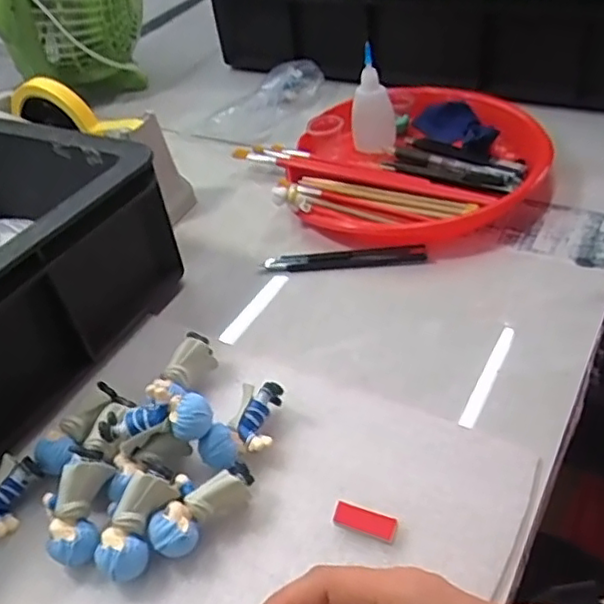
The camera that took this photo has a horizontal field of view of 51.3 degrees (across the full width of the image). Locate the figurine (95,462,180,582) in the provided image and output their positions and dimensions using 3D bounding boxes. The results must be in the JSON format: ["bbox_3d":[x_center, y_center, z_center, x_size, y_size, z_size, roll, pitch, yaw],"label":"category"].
[{"bbox_3d":[-0.091,0.118,0.343,0.025,0.020,0.060,15,68,17],"label":"figurine"}]

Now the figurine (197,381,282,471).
[{"bbox_3d":[-0.032,0.078,0.396,0.032,0.023,0.069,19,49,27],"label":"figurine"}]

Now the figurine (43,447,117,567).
[{"bbox_3d":[-0.124,0.113,0.352,0.027,0.025,0.061,5,75,6],"label":"figurine"}]

